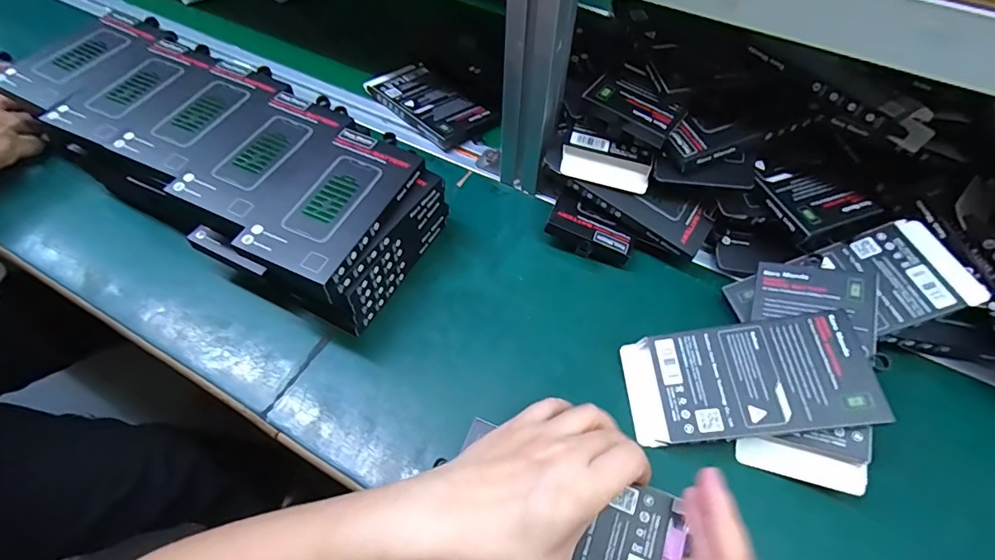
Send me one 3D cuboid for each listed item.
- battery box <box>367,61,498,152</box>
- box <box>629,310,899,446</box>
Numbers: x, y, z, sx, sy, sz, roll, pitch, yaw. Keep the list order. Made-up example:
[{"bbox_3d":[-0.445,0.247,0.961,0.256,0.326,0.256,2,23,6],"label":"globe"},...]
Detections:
[{"bbox_3d":[-0.078,-0.202,0.534,0.075,0.016,0.149,-37,64,-25],"label":"battery box"},{"bbox_3d":[0.171,0.070,0.328,0.155,0.012,0.073,-11,56,14],"label":"box"}]

